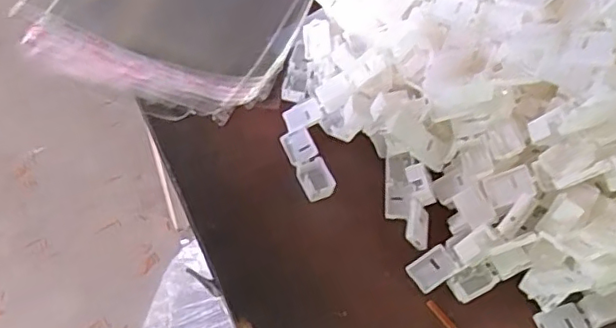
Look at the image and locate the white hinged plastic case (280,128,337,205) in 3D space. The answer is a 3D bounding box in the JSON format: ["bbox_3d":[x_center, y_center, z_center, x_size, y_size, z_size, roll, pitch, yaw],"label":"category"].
[{"bbox_3d":[0.000,-0.001,0.400,0.021,0.007,0.056,-18,57,-14],"label":"white hinged plastic case"}]

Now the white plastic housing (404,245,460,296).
[{"bbox_3d":[0.077,0.063,0.359,0.029,0.007,0.020,-26,60,-19],"label":"white plastic housing"}]

